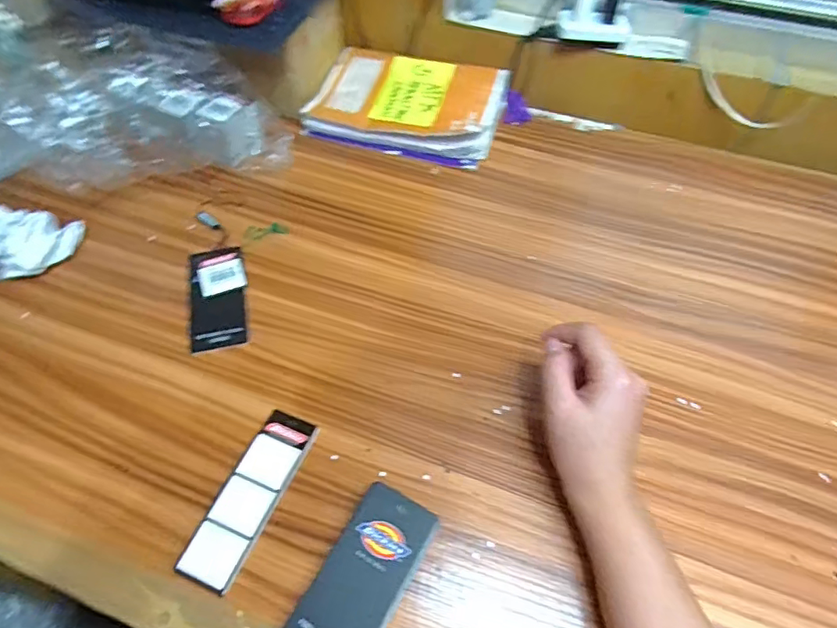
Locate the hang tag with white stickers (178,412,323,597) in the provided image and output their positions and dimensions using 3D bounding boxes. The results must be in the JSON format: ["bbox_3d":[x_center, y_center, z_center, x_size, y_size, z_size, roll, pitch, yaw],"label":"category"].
[{"bbox_3d":[-0.114,0.123,0.364,0.040,0.004,0.119,21,58,10],"label":"hang tag with white stickers"}]

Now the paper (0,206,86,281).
[{"bbox_3d":[-0.350,-0.068,0.469,0.077,0.053,0.070,-8,56,-5],"label":"paper"}]

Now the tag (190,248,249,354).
[{"bbox_3d":[-0.175,-0.016,0.465,0.047,0.004,0.108,-11,57,-7],"label":"tag"}]

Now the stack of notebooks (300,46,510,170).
[{"bbox_3d":[-0.011,-0.241,0.615,0.207,0.030,0.152,13,57,9],"label":"stack of notebooks"}]

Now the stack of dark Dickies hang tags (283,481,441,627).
[{"bbox_3d":[-0.035,0.166,0.335,0.053,0.017,0.108,25,60,16],"label":"stack of dark Dickies hang tags"}]

